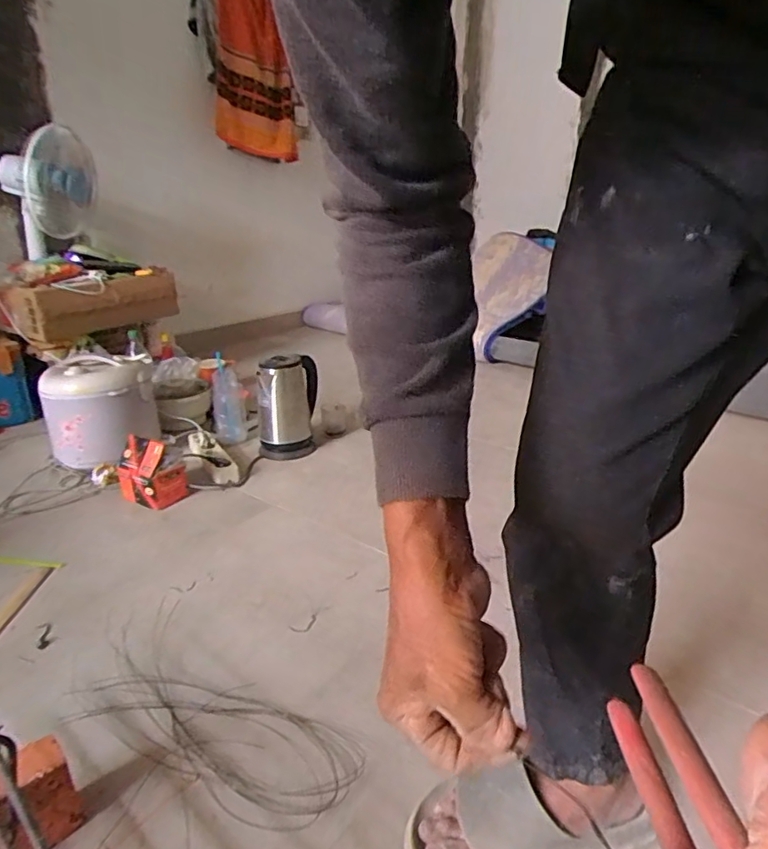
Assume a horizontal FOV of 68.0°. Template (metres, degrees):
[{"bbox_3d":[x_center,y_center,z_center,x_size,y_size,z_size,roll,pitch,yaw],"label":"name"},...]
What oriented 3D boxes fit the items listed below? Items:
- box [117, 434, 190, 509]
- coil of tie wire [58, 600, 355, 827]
[{"bbox_3d":[-0.529,0.107,1.293,0.127,0.141,0.093,10,24,26],"label":"box"},{"bbox_3d":[-0.241,0.374,0.736,0.443,0.030,0.186,15,26,36],"label":"coil of tie wire"}]

